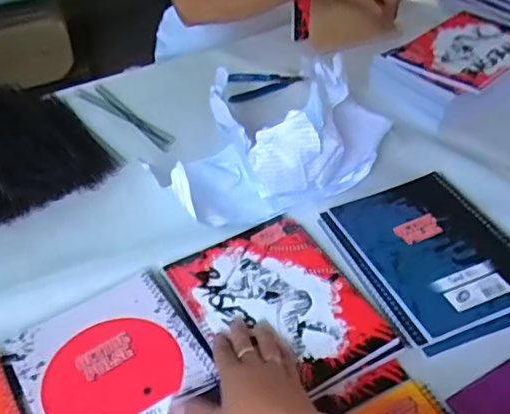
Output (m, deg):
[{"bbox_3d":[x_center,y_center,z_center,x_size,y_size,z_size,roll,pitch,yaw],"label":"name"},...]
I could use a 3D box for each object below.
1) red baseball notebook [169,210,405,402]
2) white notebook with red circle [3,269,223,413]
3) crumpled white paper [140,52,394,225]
[{"bbox_3d":[0.024,0.093,0.567,0.162,0.017,0.196,-22,45,-21],"label":"red baseball notebook"},{"bbox_3d":[-0.119,0.148,0.508,0.148,0.009,0.196,-26,47,-23],"label":"white notebook with red circle"},{"bbox_3d":[0.007,-0.097,0.707,0.286,0.095,0.203,-22,46,-19],"label":"crumpled white paper"}]

